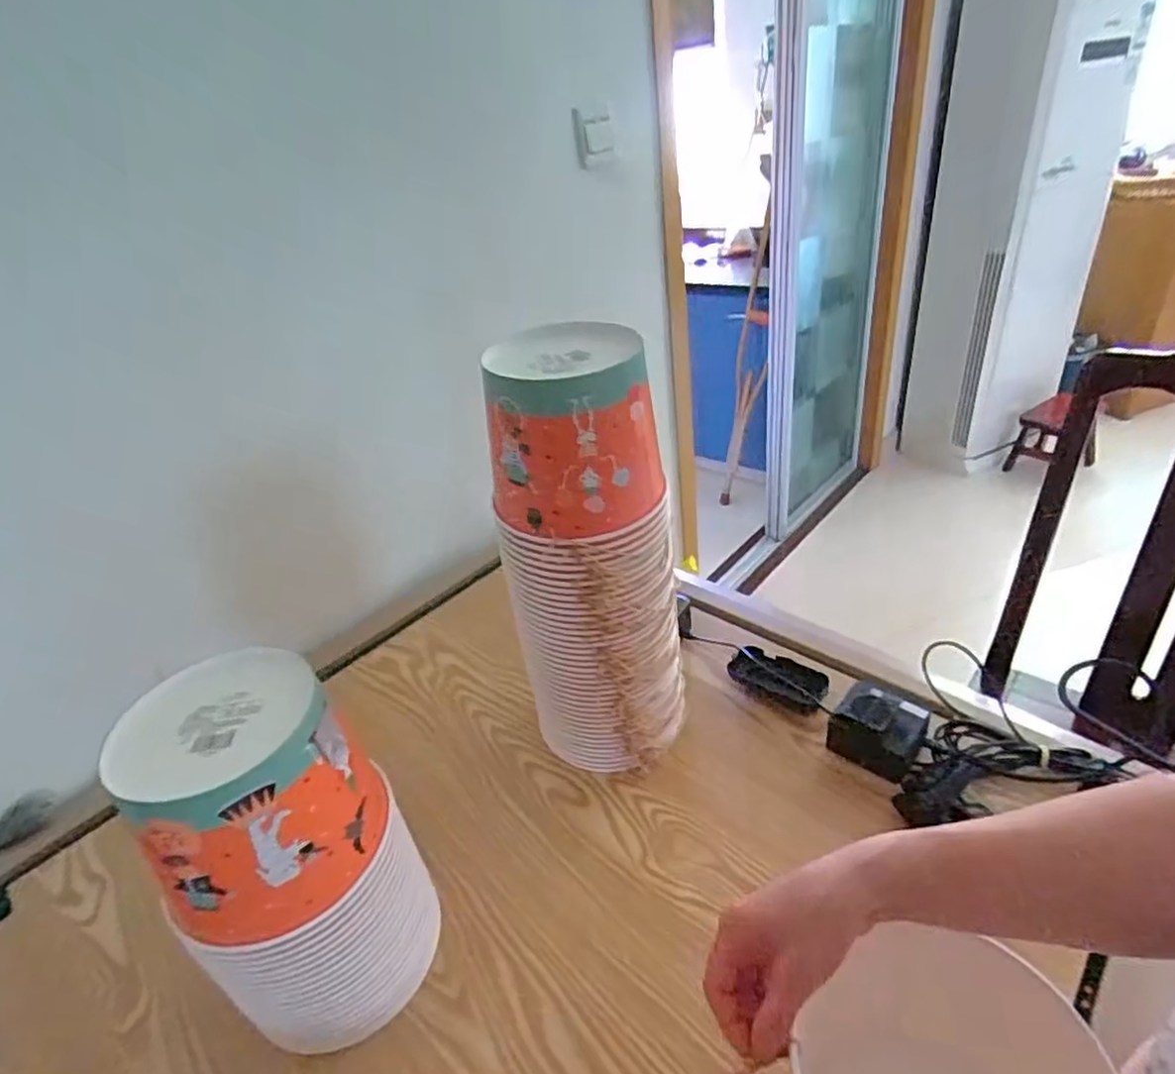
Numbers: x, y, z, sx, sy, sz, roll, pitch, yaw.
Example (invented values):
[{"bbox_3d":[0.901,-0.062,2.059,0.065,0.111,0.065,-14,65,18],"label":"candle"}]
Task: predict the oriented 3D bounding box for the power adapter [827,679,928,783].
[{"bbox_3d":[0.293,0.190,0.670,0.080,0.051,0.072,17,39,35],"label":"power adapter"}]

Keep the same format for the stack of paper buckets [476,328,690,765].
[{"bbox_3d":[0.009,0.041,0.639,0.150,0.444,0.135,-5,32,5],"label":"stack of paper buckets"}]

